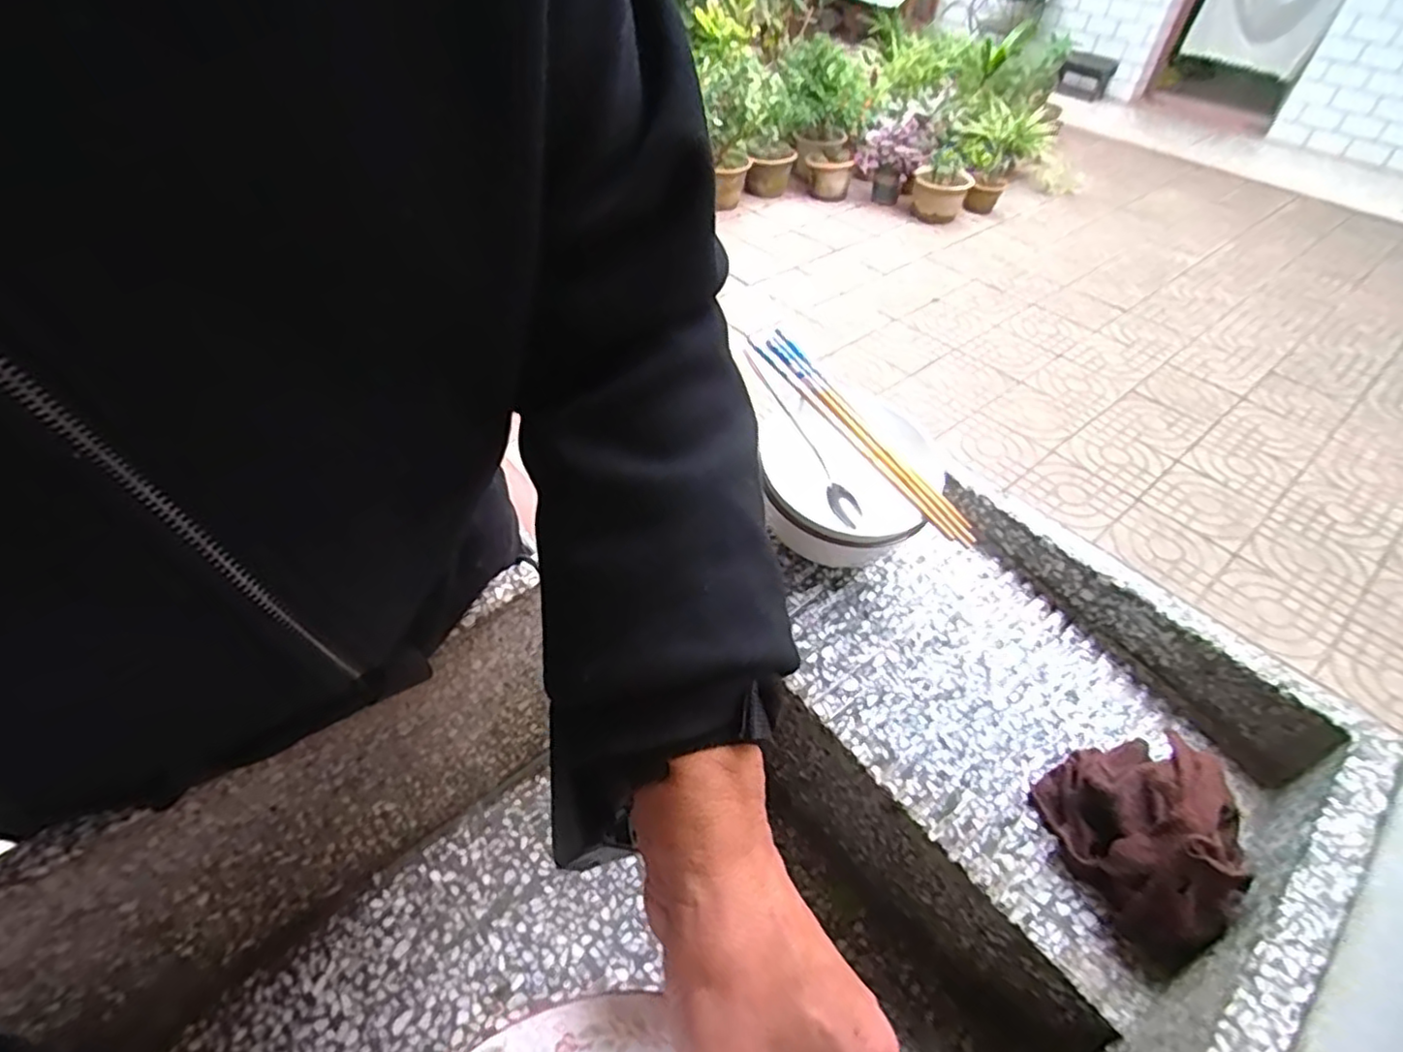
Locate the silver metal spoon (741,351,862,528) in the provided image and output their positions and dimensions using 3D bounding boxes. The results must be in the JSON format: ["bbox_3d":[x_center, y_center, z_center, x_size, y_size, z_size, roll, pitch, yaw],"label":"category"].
[{"bbox_3d":[0.078,-0.066,0.542,0.019,0.013,0.165,-36,92,-31],"label":"silver metal spoon"}]

